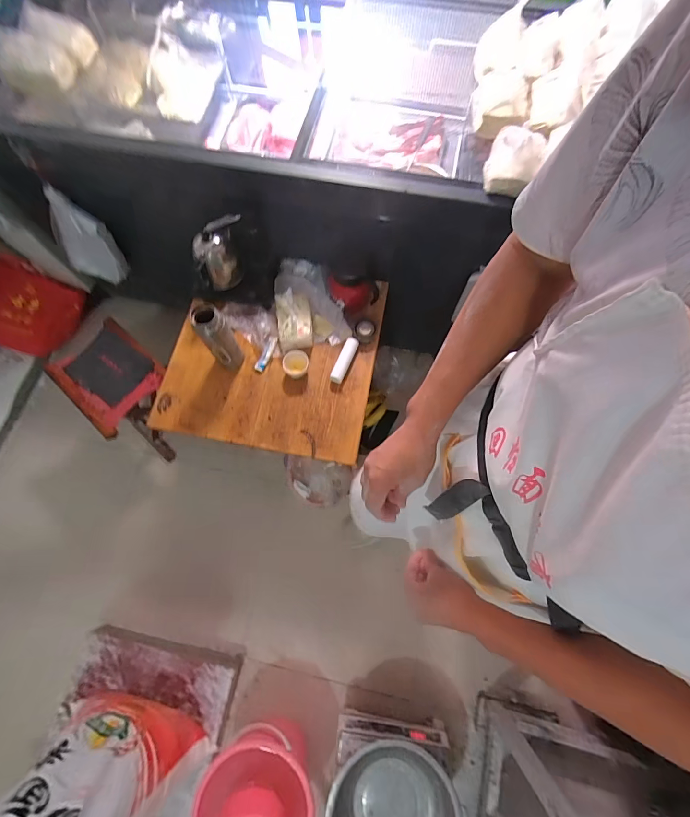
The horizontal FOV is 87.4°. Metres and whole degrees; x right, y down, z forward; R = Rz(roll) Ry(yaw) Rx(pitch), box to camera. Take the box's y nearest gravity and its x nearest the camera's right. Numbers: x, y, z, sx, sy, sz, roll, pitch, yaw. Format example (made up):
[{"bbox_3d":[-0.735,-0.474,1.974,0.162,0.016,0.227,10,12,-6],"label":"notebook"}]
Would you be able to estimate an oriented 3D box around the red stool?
[{"bbox_3d":[-0.755,-0.041,1.312,0.353,0.438,0.289,42,77,13],"label":"red stool"}]

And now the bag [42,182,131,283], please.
[{"bbox_3d":[-0.838,-0.539,1.164,0.186,0.307,0.070,6,72,3],"label":"bag"}]

